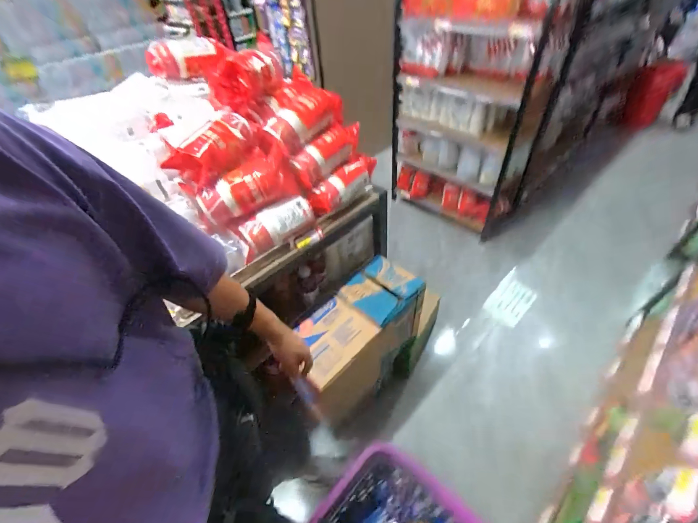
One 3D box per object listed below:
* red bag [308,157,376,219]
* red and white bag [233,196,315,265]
[{"bbox_3d":[-0.003,-0.245,0.998,0.086,0.085,0.301,27,54,28],"label":"red bag"},{"bbox_3d":[-0.206,-0.109,0.886,0.217,0.099,0.082,-33,52,-24],"label":"red and white bag"}]

